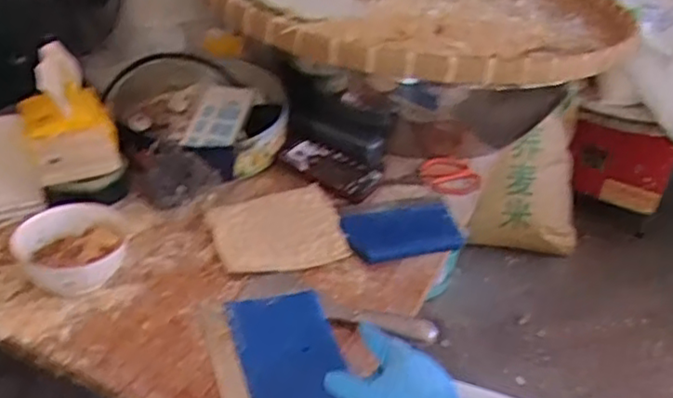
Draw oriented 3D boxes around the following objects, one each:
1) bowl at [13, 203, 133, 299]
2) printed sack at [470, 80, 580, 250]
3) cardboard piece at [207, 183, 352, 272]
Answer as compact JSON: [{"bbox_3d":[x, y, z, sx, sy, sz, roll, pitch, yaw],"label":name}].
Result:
[{"bbox_3d":[-0.302,0.067,0.731,0.123,0.066,0.123,-5,35,-17],"label":"bowl"},{"bbox_3d":[0.531,-0.042,1.711,0.289,0.432,0.122,-5,35,-16],"label":"printed sack"},{"bbox_3d":[-0.074,0.036,0.836,0.163,0.008,0.153,-7,36,-20],"label":"cardboard piece"}]

